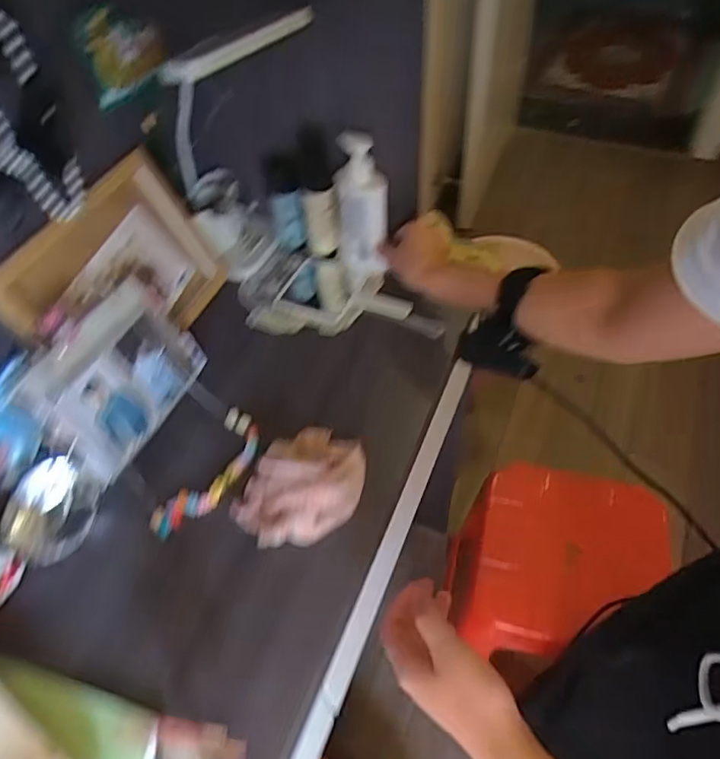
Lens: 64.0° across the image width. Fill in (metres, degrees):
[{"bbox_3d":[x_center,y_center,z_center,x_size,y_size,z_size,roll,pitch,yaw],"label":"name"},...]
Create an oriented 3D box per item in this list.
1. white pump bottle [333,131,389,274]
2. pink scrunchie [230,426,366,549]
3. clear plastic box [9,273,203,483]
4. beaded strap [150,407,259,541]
[{"bbox_3d":[0.001,-0.193,0.653,0.056,0.163,0.033,10,48,13],"label":"white pump bottle"},{"bbox_3d":[-0.051,0.090,0.517,0.101,0.039,0.124,17,56,16],"label":"pink scrunchie"},{"bbox_3d":[-0.221,-0.008,0.531,0.061,0.111,0.160,20,57,17],"label":"clear plastic box"},{"bbox_3d":[-0.140,0.089,0.546,0.049,0.019,0.140,20,57,17],"label":"beaded strap"}]

